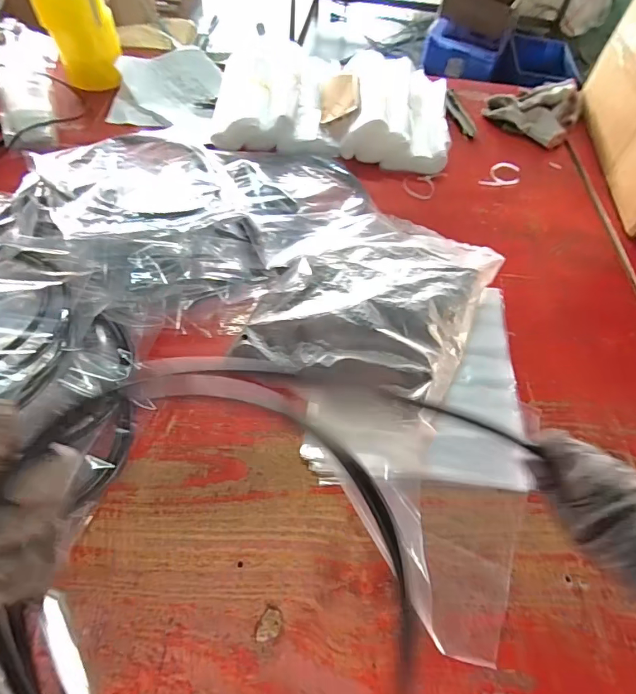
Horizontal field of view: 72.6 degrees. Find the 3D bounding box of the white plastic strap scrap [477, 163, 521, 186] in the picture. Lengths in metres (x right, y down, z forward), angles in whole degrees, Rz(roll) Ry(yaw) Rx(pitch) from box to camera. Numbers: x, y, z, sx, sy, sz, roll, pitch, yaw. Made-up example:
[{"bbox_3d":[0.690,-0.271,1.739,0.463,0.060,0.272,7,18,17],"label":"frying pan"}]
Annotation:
[{"bbox_3d":[0.359,-0.331,0.839,0.058,0.004,0.098,35,62,17],"label":"white plastic strap scrap"}]

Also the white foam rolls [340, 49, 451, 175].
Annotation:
[{"bbox_3d":[0.152,-0.471,0.864,0.217,0.080,0.286,6,58,0],"label":"white foam rolls"}]

